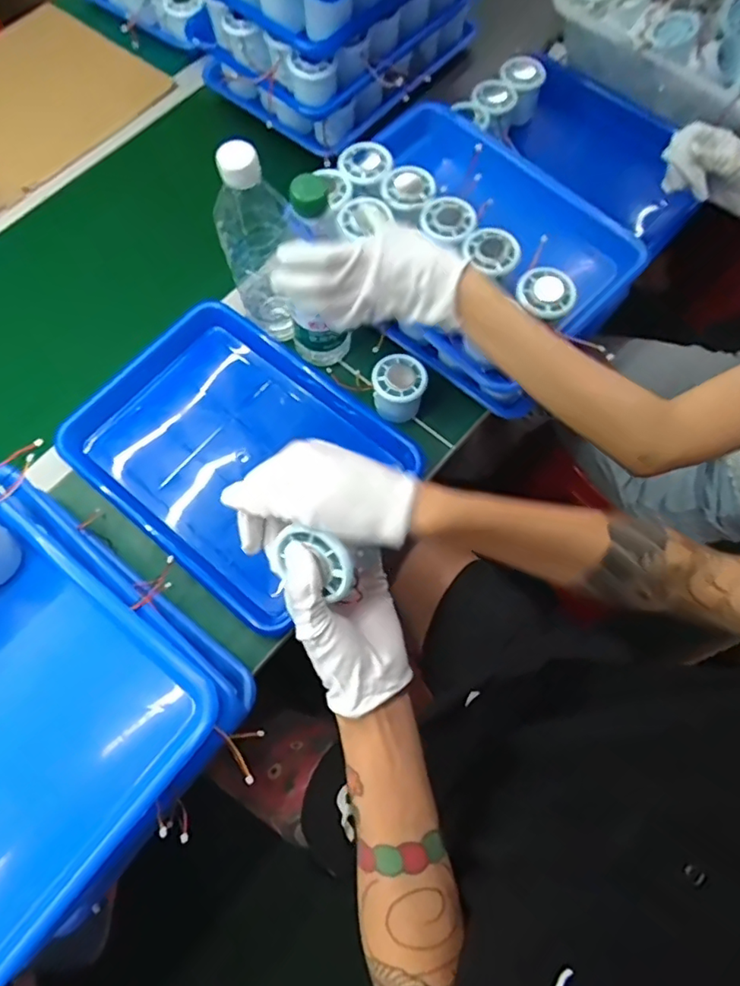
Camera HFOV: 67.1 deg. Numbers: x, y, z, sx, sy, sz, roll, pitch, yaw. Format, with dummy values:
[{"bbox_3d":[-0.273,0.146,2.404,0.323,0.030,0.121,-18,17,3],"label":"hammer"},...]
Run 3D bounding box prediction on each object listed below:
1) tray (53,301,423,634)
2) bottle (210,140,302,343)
[{"bbox_3d":[-0.144,-0.047,0.607,0.320,0.041,0.251,38,77,13],"label":"tray"},{"bbox_3d":[-0.111,-0.246,0.565,0.060,0.220,0.055,17,73,8],"label":"bottle"}]

